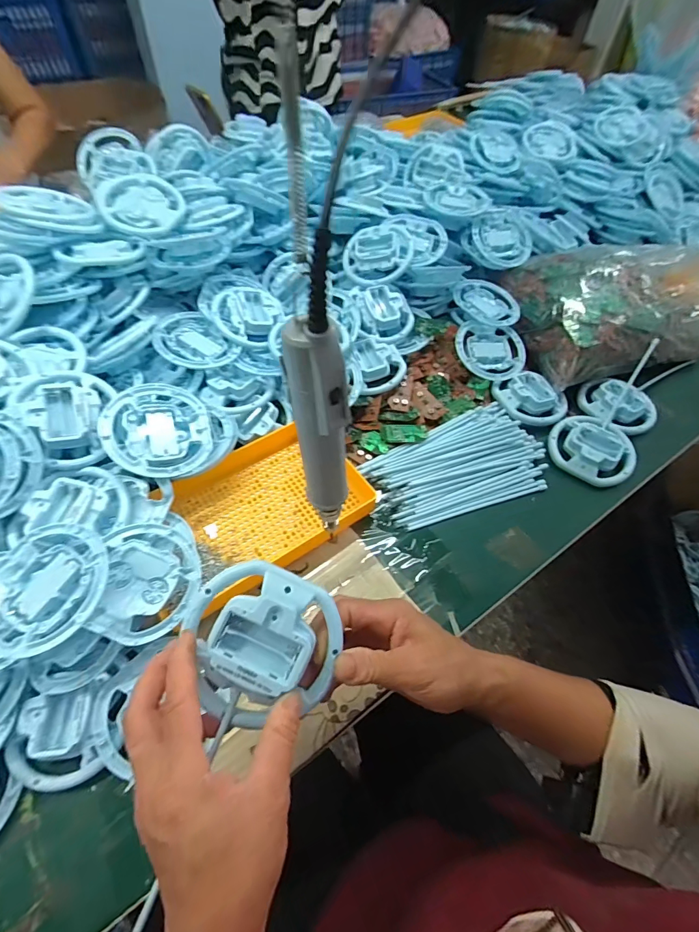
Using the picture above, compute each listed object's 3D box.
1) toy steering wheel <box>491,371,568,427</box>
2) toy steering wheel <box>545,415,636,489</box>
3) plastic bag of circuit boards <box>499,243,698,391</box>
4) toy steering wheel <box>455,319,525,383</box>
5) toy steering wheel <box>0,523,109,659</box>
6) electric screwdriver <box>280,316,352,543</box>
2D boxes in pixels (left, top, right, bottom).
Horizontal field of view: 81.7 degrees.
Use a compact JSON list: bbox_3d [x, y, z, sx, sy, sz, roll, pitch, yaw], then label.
[{"bbox_3d":[0.251,-0.095,0.559,0.070,0.026,0.090,-24,61,-18],"label":"toy steering wheel"},{"bbox_3d":[0.309,-0.021,0.516,0.101,0.031,0.080,39,63,20],"label":"toy steering wheel"},{"bbox_3d":[0.373,-0.233,0.568,0.249,0.100,0.219,-8,58,-9],"label":"plastic bag of circuit boards"},{"bbox_3d":[0.198,-0.161,0.571,0.097,0.014,0.089,1,71,-4],"label":"toy steering wheel"},{"bbox_3d":[-0.250,0.101,0.337,0.098,0.030,0.100,1,57,-2],"label":"toy steering wheel"},{"bbox_3d":[-0.021,-0.015,0.283,0.041,0.184,0.025,39,63,20],"label":"electric screwdriver"}]

